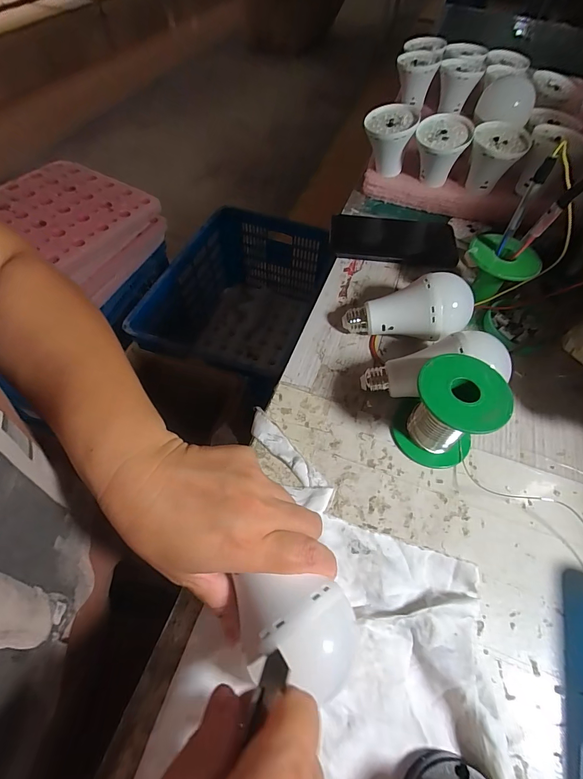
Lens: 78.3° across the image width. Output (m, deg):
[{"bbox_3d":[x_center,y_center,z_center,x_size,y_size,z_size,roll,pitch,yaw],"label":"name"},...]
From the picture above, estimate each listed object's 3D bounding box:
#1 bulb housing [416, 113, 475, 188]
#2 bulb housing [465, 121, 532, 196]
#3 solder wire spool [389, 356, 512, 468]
[{"bbox_3d":[0.187,-0.302,0.461,0.062,0.067,0.070,17,58,7],"label":"bulb housing"},{"bbox_3d":[0.253,-0.288,0.453,0.064,0.062,0.065,27,60,13],"label":"bulb housing"},{"bbox_3d":[0.126,0.019,0.292,0.065,0.071,0.062,1,58,-2],"label":"solder wire spool"}]

